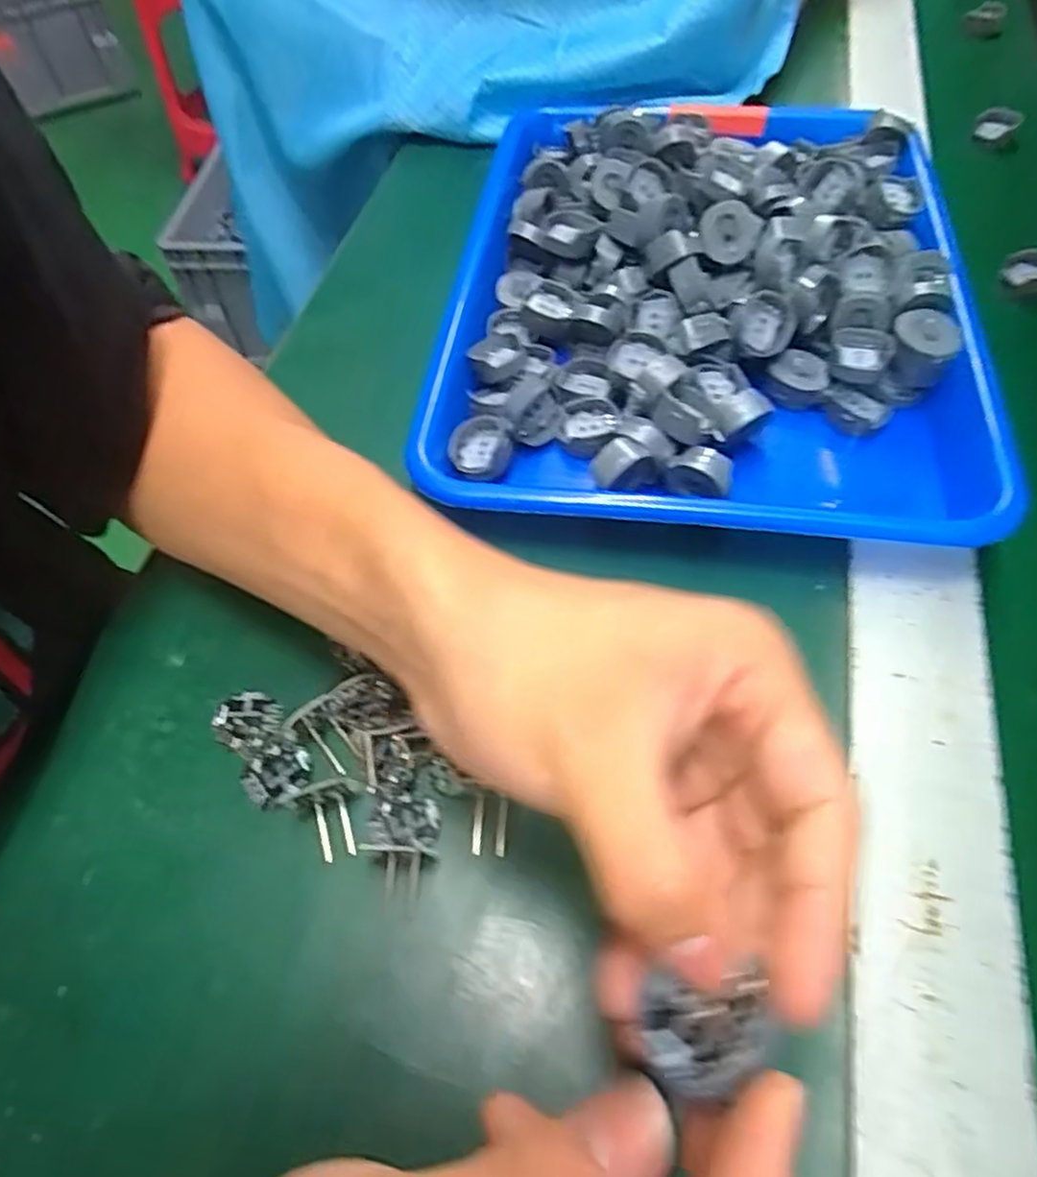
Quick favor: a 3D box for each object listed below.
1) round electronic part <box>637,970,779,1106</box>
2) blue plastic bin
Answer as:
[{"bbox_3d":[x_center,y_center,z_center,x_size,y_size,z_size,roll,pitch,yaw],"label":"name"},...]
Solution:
[{"bbox_3d":[0.036,0.086,0.142,0.024,0.012,0.020,0,59,4],"label":"round electronic part"},{"bbox_3d":[0.092,-0.163,0.376,0.255,0.051,0.321,8,57,8],"label":"blue plastic bin"}]

